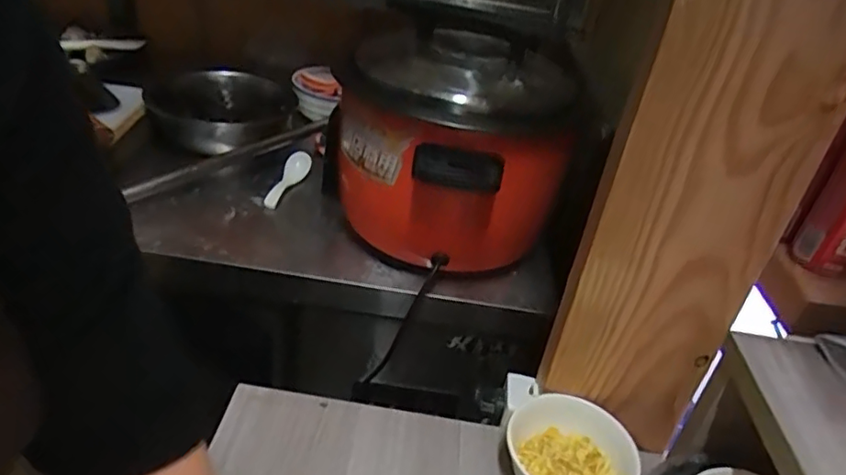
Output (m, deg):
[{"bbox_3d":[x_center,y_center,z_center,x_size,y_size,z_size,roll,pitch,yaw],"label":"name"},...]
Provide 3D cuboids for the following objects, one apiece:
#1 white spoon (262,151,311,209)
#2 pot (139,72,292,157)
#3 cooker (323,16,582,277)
[{"bbox_3d":[-0.218,-0.087,0.939,0.045,0.024,0.129,16,53,16],"label":"white spoon"},{"bbox_3d":[-0.339,-0.212,1.028,0.193,0.106,0.186,7,32,-4],"label":"pot"},{"bbox_3d":[0.040,-0.112,0.791,0.246,0.274,0.298,-20,42,-39],"label":"cooker"}]

